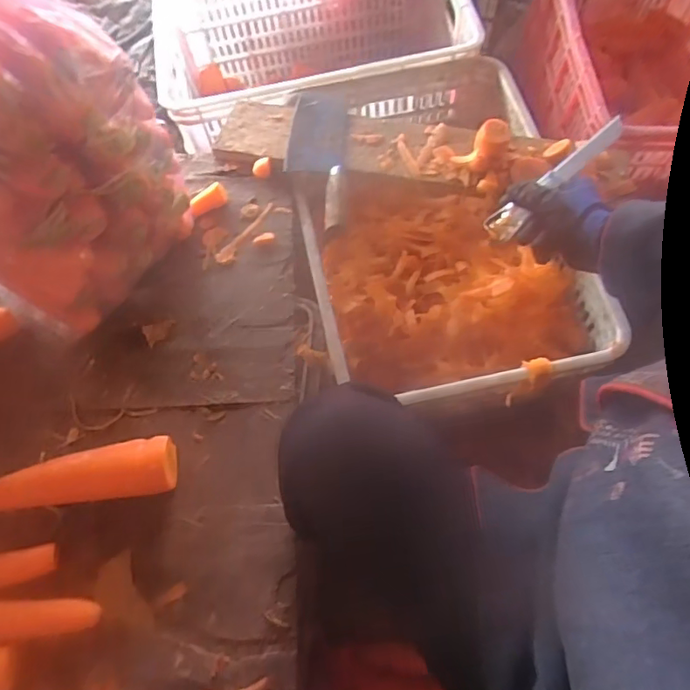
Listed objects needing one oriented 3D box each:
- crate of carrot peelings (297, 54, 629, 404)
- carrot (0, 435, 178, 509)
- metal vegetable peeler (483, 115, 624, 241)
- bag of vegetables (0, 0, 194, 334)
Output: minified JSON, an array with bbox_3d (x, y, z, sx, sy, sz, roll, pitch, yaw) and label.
[{"bbox_3d":[0.120,-0.176,0.815,0.342,0.176,0.502,-8,66,-2],"label":"crate of carrot peelings"},{"bbox_3d":[-0.303,0.136,0.571,0.259,0.048,0.066,-2,66,0],"label":"carrot"},{"bbox_3d":[0.230,-0.184,0.606,0.172,0.016,0.028,-41,64,18],"label":"metal vegetable peeler"},{"bbox_3d":[-0.317,-0.194,0.573,0.200,0.335,0.234,36,71,16],"label":"bag of vegetables"}]

